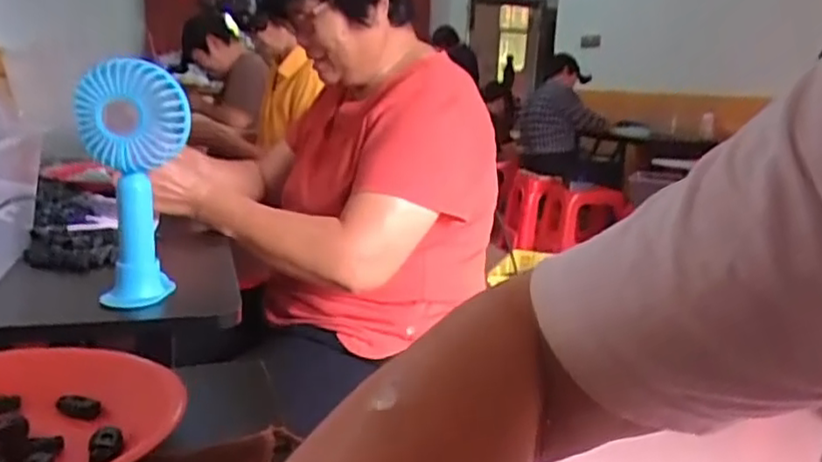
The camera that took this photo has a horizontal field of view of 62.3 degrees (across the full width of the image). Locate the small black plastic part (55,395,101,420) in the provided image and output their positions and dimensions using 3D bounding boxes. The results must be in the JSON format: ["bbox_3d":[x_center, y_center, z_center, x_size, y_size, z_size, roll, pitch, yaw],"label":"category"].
[{"bbox_3d":[-0.211,0.111,0.431,0.028,0.010,0.012,6,12,10],"label":"small black plastic part"}]

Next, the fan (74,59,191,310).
[{"bbox_3d":[-0.274,-0.045,0.676,0.102,0.229,0.058,-2,13,-24],"label":"fan"}]

